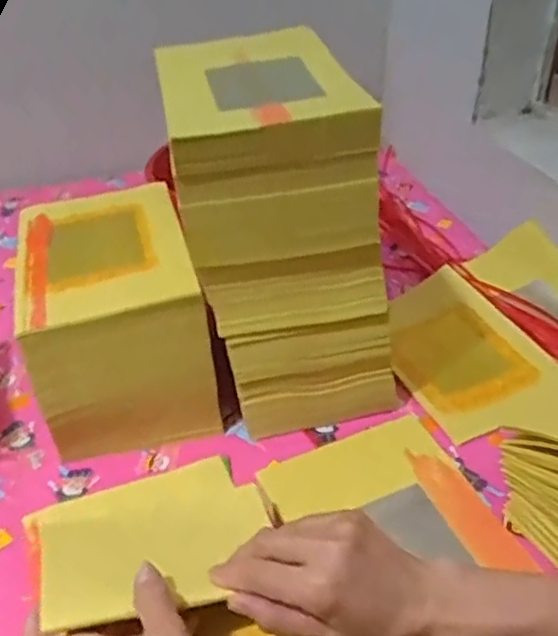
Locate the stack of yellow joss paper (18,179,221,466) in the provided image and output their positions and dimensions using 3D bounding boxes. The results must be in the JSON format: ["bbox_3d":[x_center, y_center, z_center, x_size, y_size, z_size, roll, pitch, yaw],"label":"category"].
[{"bbox_3d":[-0.170,-0.008,0.667,0.159,0.168,0.236,-12,39,-13],"label":"stack of yellow joss paper"}]

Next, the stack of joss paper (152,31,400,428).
[{"bbox_3d":[-0.004,-0.086,0.644,0.184,0.311,0.234,-8,39,-9],"label":"stack of joss paper"}]

